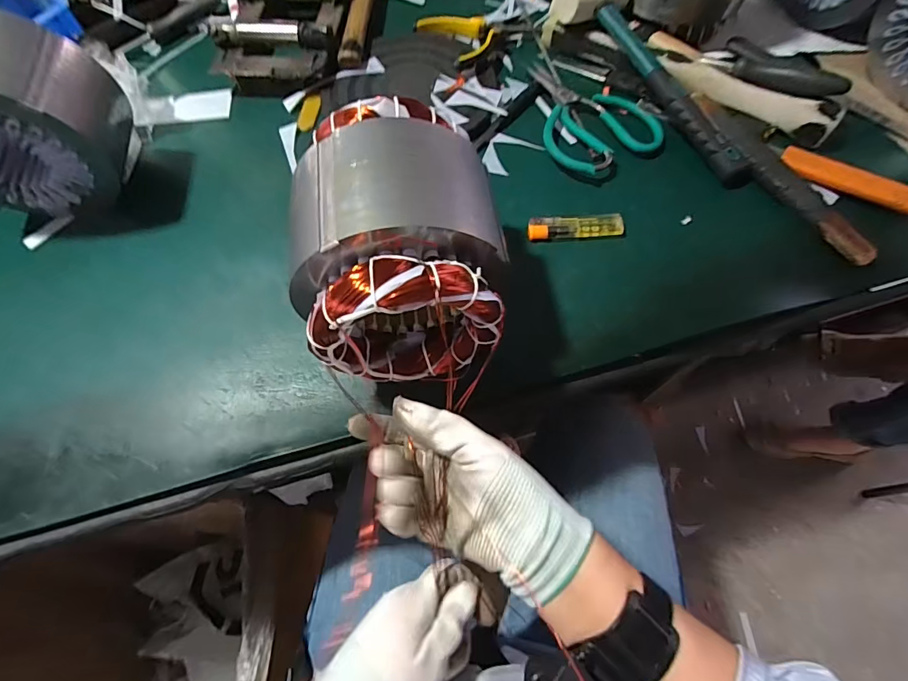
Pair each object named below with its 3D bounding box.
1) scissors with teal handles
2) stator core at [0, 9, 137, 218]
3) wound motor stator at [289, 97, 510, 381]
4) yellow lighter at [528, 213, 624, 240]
[{"bbox_3d":[0.153,-0.242,0.482,0.120,0.019,0.175,-2,66,1],"label":"scissors with teal handles"},{"bbox_3d":[-0.390,-0.196,0.415,0.142,0.146,0.101,-8,66,-2],"label":"stator core"},{"bbox_3d":[-0.034,-0.071,0.328,0.123,0.125,0.165,-4,66,0],"label":"wound motor stator"},{"bbox_3d":[0.115,-0.109,0.430,0.088,0.009,0.021,-4,66,0],"label":"yellow lighter"}]

